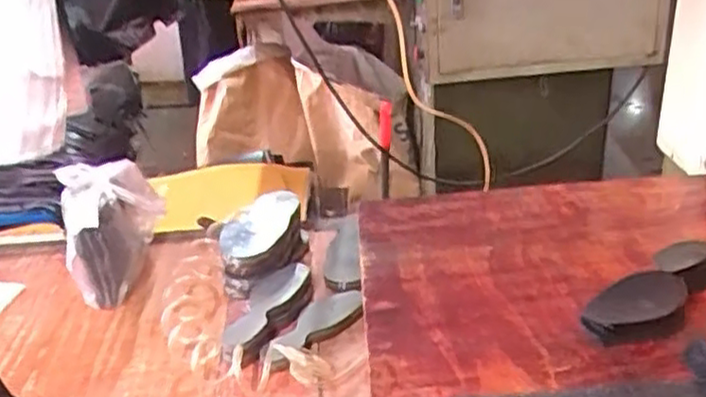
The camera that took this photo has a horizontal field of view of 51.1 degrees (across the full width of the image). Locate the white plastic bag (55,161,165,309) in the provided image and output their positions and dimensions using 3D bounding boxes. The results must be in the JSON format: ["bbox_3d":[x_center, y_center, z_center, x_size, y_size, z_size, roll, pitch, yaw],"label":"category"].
[{"bbox_3d":[-0.389,0.057,1.212,0.155,0.181,0.181,-10,29,-15],"label":"white plastic bag"}]

